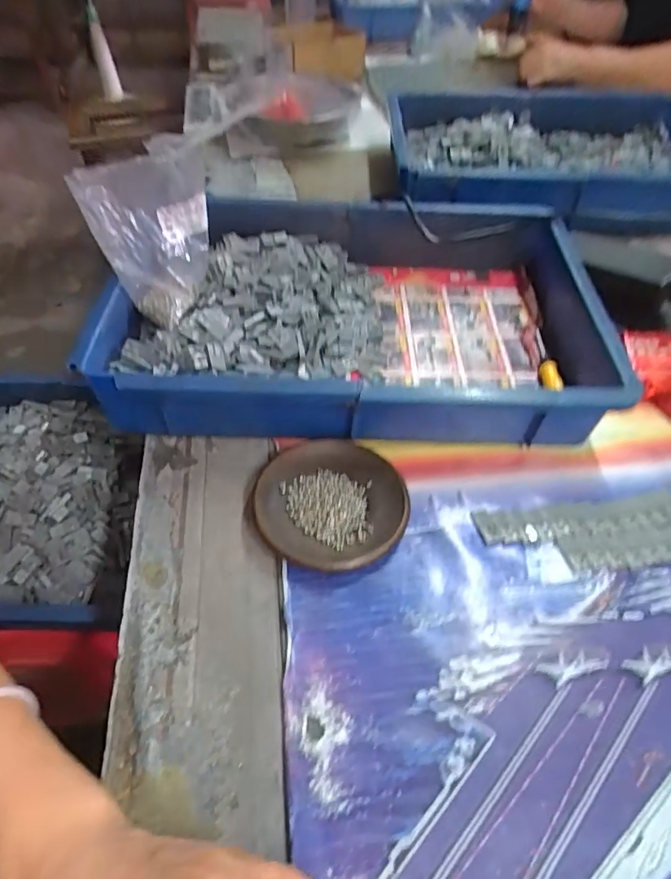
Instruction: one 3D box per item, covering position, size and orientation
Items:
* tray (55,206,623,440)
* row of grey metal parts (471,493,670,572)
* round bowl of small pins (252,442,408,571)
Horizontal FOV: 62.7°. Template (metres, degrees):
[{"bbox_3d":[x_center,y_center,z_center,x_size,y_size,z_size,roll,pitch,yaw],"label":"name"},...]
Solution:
[{"bbox_3d":[0.020,-0.119,0.516,0.416,0.074,0.284,1,50,-1],"label":"tray"},{"bbox_3d":[0.207,0.070,0.414,0.193,0.004,0.055,-5,50,-6],"label":"row of grey metal parts"},{"bbox_3d":[-0.003,0.048,0.413,0.108,0.018,0.109,1,50,-1],"label":"round bowl of small pins"}]

